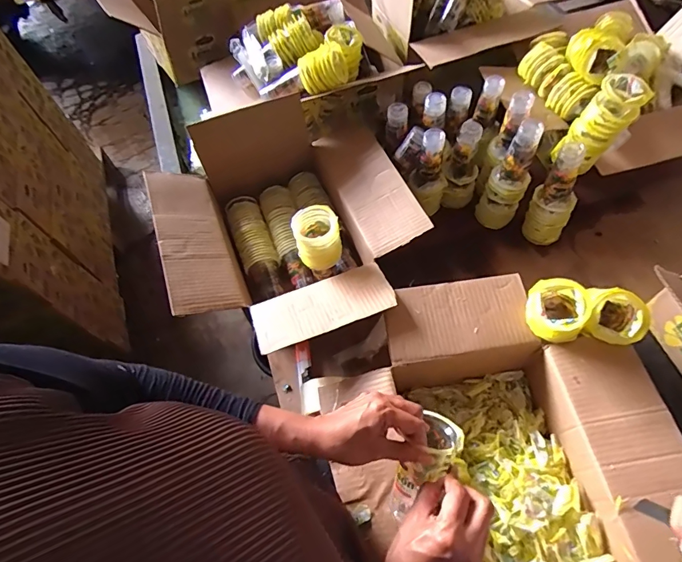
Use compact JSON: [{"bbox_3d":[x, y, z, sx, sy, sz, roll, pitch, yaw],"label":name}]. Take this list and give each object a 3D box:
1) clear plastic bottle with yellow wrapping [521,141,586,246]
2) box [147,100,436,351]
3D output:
[{"bbox_3d":[0.418,-0.161,0.791,0.080,0.199,0.073,29,66,18],"label":"clear plastic bottle with yellow wrapping"},{"bbox_3d":[-0.090,-0.097,0.762,0.448,0.169,0.461,-22,61,-9],"label":"box"}]

